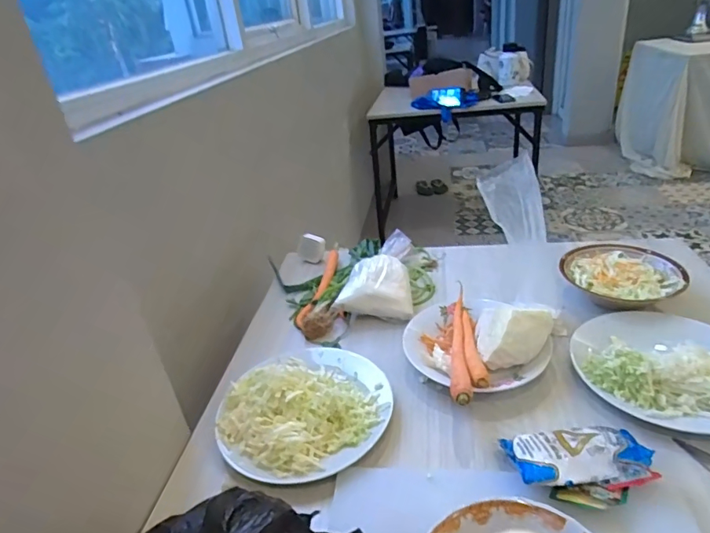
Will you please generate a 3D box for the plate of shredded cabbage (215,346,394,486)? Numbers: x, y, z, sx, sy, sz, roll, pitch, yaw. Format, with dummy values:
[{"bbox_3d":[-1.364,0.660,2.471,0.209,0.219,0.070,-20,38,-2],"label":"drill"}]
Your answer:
[{"bbox_3d":[-0.062,0.166,0.608,0.202,0.071,0.215,-6,29,3],"label":"plate of shredded cabbage"}]

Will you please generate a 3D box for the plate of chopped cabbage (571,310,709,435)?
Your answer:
[{"bbox_3d":[0.403,0.119,0.615,0.211,0.053,0.222,-6,29,3],"label":"plate of chopped cabbage"}]

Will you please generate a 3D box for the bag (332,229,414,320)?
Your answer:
[{"bbox_3d":[0.042,0.018,0.844,0.124,0.079,0.173,-1,30,11],"label":"bag"}]

